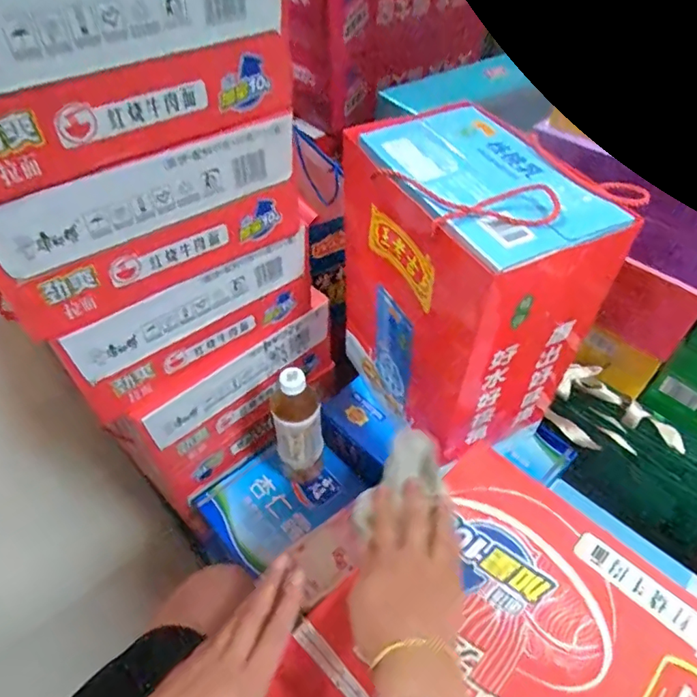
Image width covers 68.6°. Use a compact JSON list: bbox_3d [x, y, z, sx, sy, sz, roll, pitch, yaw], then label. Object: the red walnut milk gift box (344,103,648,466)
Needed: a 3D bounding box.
[{"bbox_3d":[0.132,-0.071,0.613,0.177,0.316,0.263,-21,50,-21],"label":"red walnut milk gift box"}]

